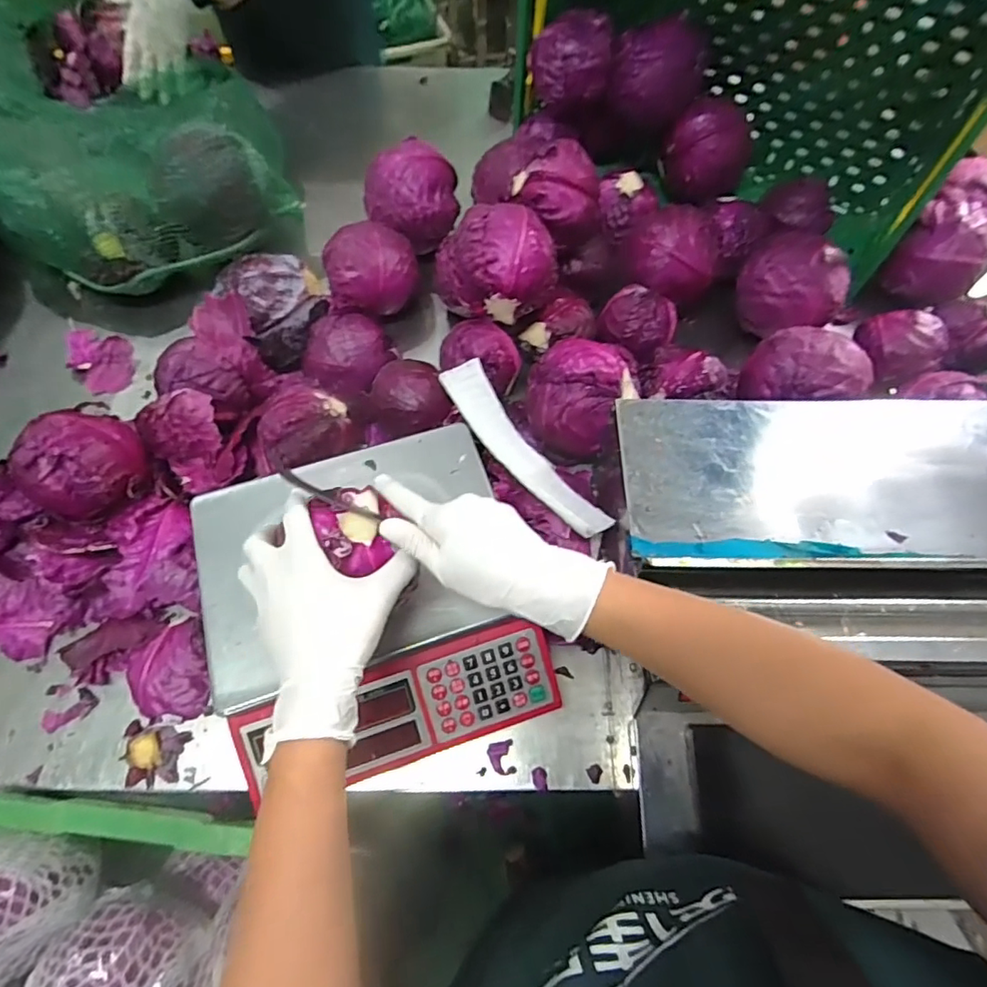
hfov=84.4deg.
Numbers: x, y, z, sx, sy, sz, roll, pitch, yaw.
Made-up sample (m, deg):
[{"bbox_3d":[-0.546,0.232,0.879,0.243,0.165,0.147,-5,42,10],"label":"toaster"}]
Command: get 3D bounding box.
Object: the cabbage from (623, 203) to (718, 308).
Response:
[{"bbox_3d":[0.239,-0.316,0.740,0.112,0.105,0.114,0,64,-1],"label":"cabbage"}]

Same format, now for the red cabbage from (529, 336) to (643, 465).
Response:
[{"bbox_3d":[0.105,-0.116,0.652,0.130,0.106,0.137,13,64,5],"label":"red cabbage"}]

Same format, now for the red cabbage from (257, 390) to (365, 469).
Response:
[{"bbox_3d":[-0.225,-0.073,0.651,0.099,0.084,0.110,22,65,9],"label":"red cabbage"}]

